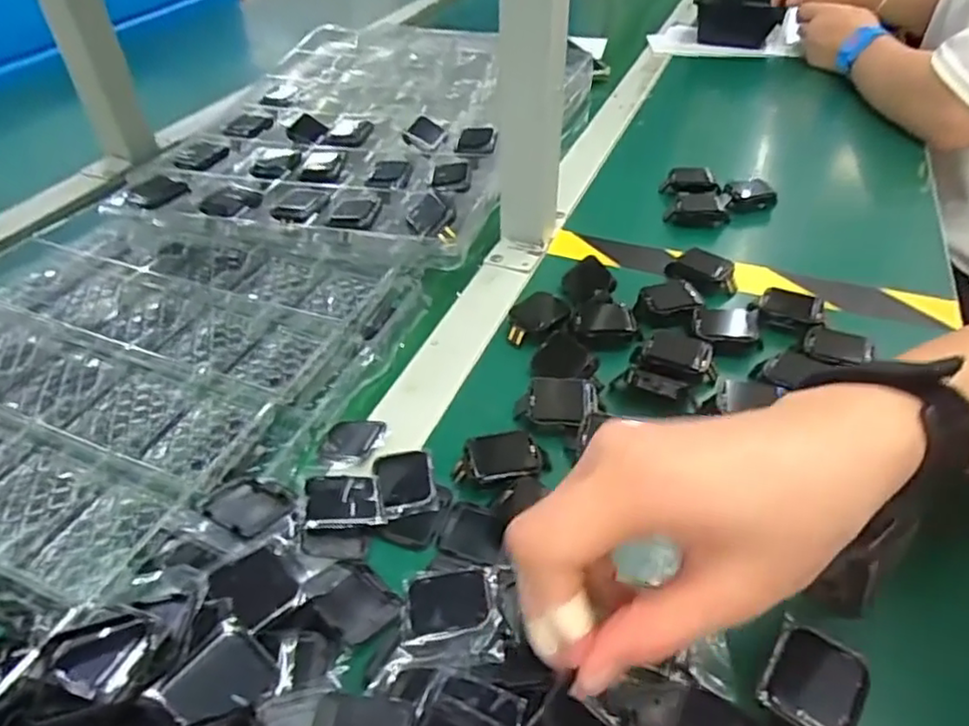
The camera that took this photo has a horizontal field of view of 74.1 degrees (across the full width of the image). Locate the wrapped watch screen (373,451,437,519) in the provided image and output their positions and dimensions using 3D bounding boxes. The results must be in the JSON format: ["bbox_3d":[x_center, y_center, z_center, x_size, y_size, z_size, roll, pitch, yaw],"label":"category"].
[{"bbox_3d":[-0.043,0.064,0.352,0.030,0.004,0.041,-11,44,-11],"label":"wrapped watch screen"}]

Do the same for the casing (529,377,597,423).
[{"bbox_3d":[0.046,0.025,0.384,0.042,0.012,0.032,6,57,6],"label":"casing"}]

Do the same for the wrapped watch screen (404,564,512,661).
[{"bbox_3d":[-0.014,0.114,0.293,0.047,0.011,0.046,-1,43,0],"label":"wrapped watch screen"}]

